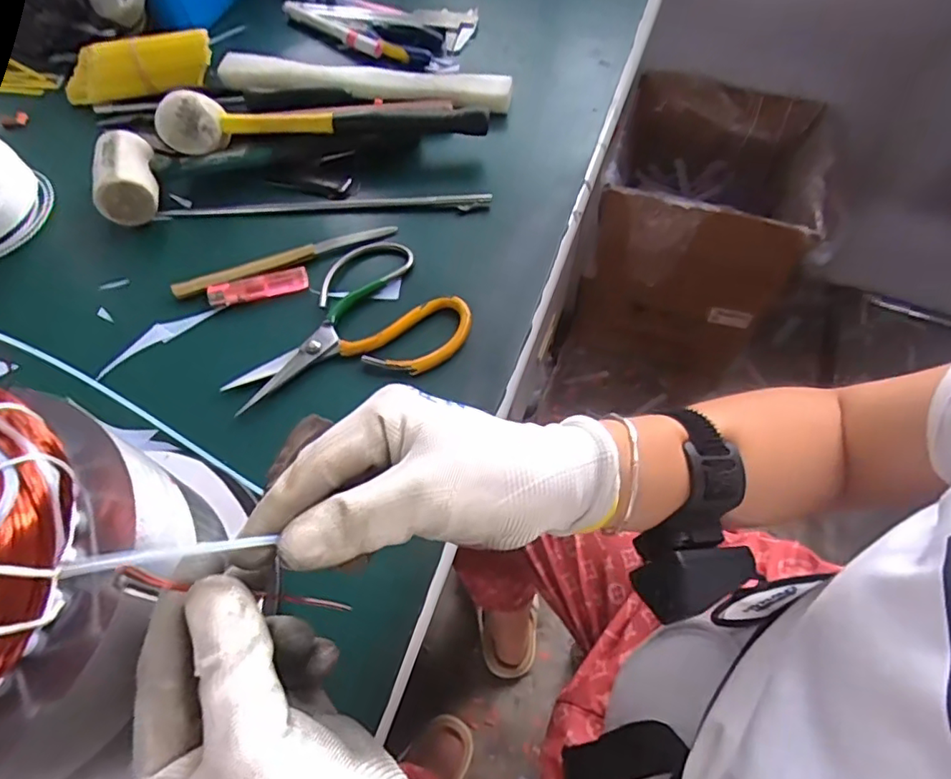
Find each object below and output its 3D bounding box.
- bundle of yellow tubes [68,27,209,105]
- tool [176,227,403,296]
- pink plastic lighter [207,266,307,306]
[{"bbox_3d":[-0.343,-0.323,0.564,0.157,0.048,0.048,-2,60,0],"label":"bundle of yellow tubes"},{"bbox_3d":[-0.157,-0.110,0.468,0.184,0.010,0.016,-20,61,-10],"label":"tool"},{"bbox_3d":[-0.175,-0.083,0.453,0.077,0.008,0.021,-15,61,-7],"label":"pink plastic lighter"}]

